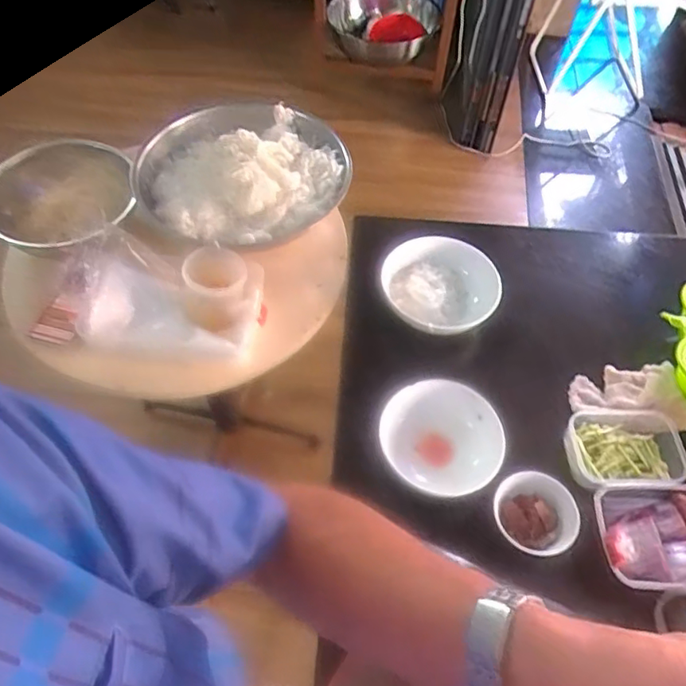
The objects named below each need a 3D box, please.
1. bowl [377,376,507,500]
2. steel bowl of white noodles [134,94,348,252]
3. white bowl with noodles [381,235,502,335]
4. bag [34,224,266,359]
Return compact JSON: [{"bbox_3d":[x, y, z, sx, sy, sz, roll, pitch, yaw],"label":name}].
[{"bbox_3d":[0.134,0.141,0.788,0.161,0.091,0.161,1,56,-1],"label":"bowl"},{"bbox_3d":[-0.177,-0.300,0.974,0.344,0.079,0.329,1,56,-1],"label":"steel bowl of white noodles"},{"bbox_3d":[0.162,-0.095,0.938,0.189,0.073,0.177,1,56,-1],"label":"white bowl with noodles"},{"bbox_3d":[-0.304,-0.070,0.864,0.353,0.108,0.152,7,56,3],"label":"bag"}]

